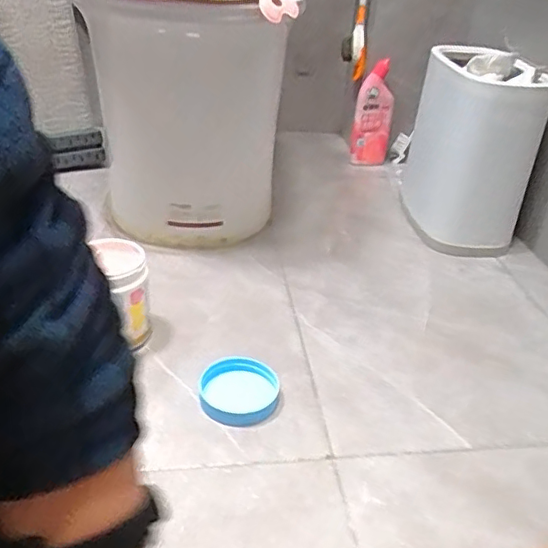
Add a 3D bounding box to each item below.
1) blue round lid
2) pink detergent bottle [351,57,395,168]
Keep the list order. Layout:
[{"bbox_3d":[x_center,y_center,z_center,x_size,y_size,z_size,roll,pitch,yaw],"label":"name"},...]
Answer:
[{"bbox_3d":[-0.042,0.139,0.687,0.094,0.013,0.096,2,32,-1],"label":"blue round lid"},{"bbox_3d":[0.199,-0.309,1.162,0.076,0.222,0.062,8,32,8],"label":"pink detergent bottle"}]

